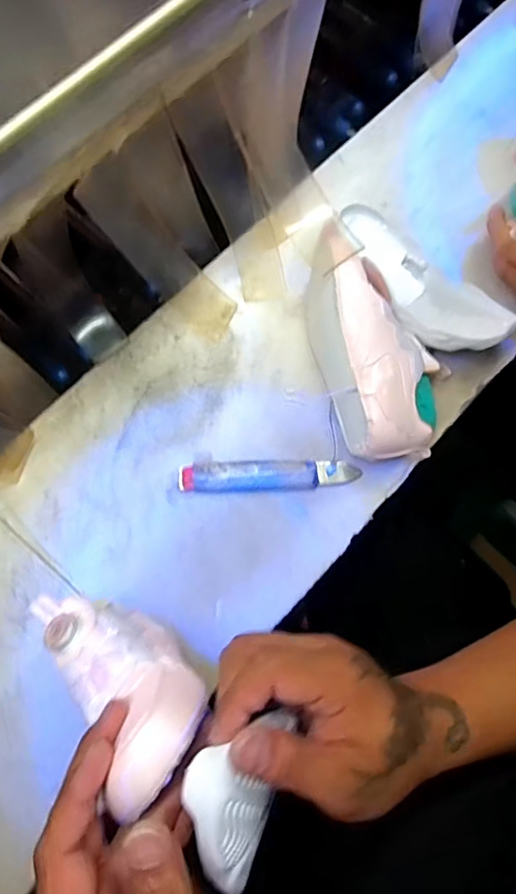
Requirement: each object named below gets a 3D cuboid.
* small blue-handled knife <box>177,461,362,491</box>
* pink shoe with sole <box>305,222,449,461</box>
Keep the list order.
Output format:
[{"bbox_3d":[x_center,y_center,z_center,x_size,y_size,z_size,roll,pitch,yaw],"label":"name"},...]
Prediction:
[{"bbox_3d":[0.010,0.026,0.488,0.165,0.014,0.029,0,76,-2],"label":"small blue-handled knife"},{"bbox_3d":[0.108,-0.100,0.489,0.102,0.075,0.226,-13,77,-5],"label":"pink shoe with sole"}]

